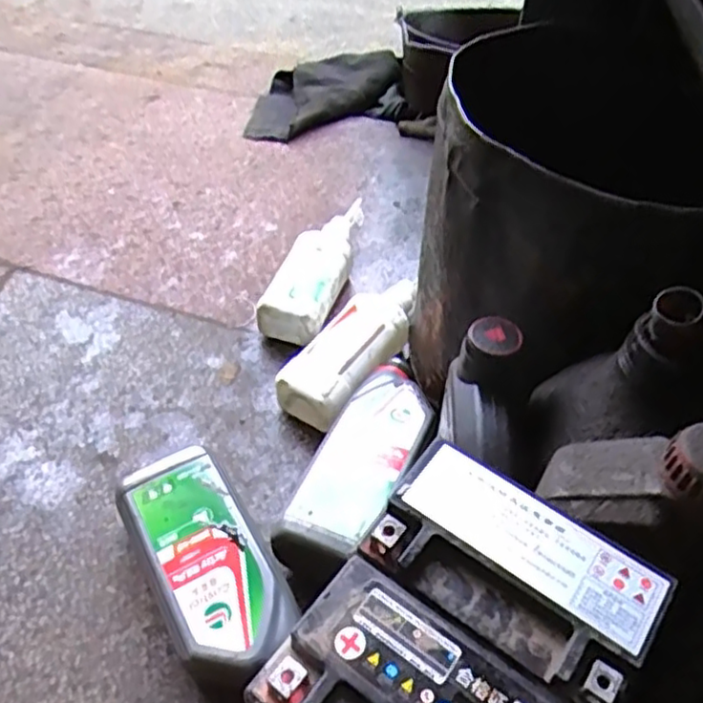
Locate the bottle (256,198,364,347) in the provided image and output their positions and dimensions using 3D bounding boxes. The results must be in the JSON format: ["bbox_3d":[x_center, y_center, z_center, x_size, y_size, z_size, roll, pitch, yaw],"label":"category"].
[{"bbox_3d":[-0.028,-0.116,0.840,0.077,0.062,0.286,16,49,12],"label":"bottle"}]

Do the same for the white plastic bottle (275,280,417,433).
[{"bbox_3d":[0.011,-0.003,0.741,0.079,0.059,0.224,25,52,20],"label":"white plastic bottle"}]

